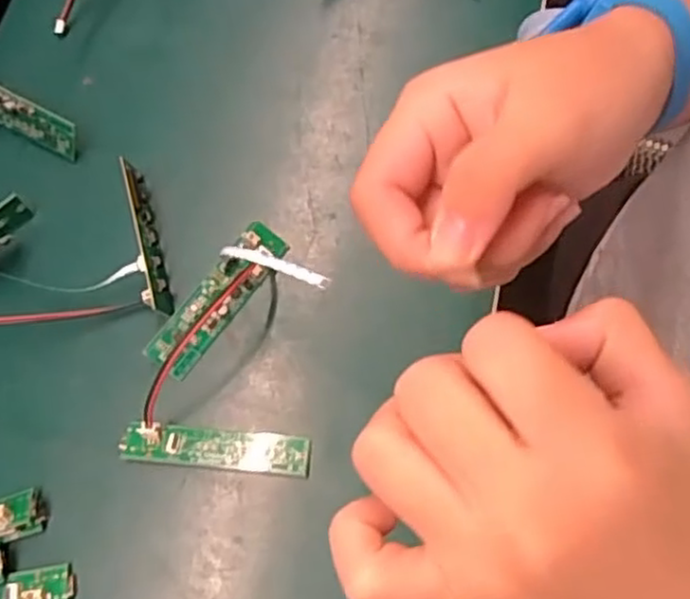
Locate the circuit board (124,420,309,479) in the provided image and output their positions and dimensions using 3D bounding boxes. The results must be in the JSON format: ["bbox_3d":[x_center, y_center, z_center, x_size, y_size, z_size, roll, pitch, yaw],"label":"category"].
[{"bbox_3d":[-0.058,0.066,0.320,0.084,0.009,0.018,3,70,7],"label":"circuit board"}]

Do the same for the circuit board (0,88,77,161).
[{"bbox_3d":[-0.176,-0.098,0.377,0.076,0.021,0.006,27,40,6],"label":"circuit board"}]

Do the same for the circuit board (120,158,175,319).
[{"bbox_3d":[-0.097,-0.030,0.350,0.011,0.020,0.079,-19,69,-1],"label":"circuit board"}]

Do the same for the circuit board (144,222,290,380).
[{"bbox_3d":[-0.061,-0.001,0.343,0.022,0.011,0.082,36,77,17],"label":"circuit board"}]

